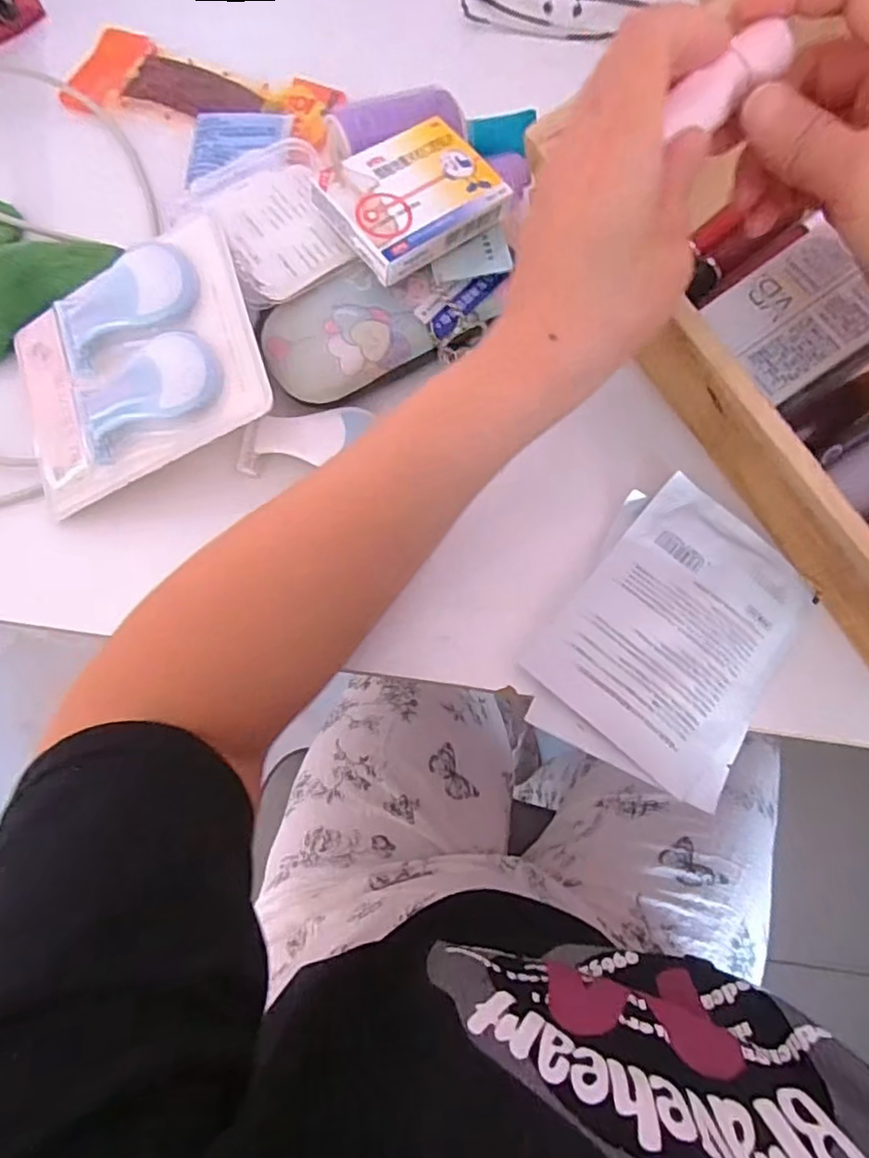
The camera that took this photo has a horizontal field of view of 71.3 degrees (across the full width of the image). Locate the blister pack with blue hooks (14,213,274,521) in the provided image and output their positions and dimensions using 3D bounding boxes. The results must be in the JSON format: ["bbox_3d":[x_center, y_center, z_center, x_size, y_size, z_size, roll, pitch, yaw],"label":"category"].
[{"bbox_3d":[-0.149,-0.097,0.288,0.137,0.020,0.105,-24,81,11],"label":"blister pack with blue hooks"}]

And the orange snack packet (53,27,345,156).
[{"bbox_3d":[-0.148,-0.307,0.388,0.170,0.008,0.070,18,75,4],"label":"orange snack packet"}]

